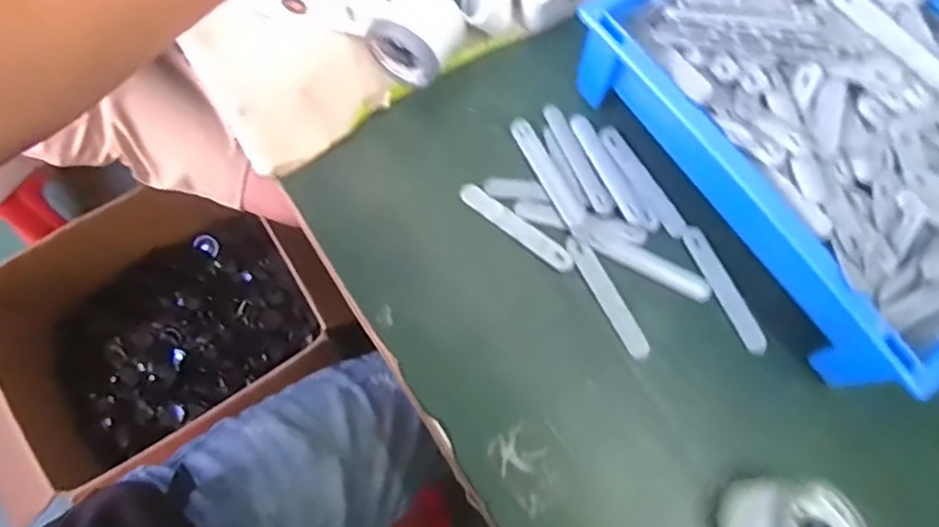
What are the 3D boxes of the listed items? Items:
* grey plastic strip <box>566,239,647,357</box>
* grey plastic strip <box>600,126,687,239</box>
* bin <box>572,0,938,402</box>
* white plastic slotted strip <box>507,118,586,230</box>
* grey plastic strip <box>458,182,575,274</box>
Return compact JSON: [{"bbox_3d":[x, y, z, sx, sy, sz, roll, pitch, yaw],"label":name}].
[{"bbox_3d":[0.097,0.023,0.451,0.015,0.004,0.095,-27,77,-8],"label":"grey plastic strip"},{"bbox_3d":[0.126,-0.060,0.476,0.018,0.004,0.097,-31,77,-8],"label":"grey plastic strip"},{"bbox_3d":[0.245,-0.095,0.439,0.203,0.095,0.304,-34,77,-9],"label":"bin"},{"bbox_3d":[0.058,-0.068,0.475,0.017,0.004,0.094,-27,76,-7],"label":"white plastic slotted strip"},{"bbox_3d":[0.034,-0.026,0.463,0.095,0.004,0.017,37,78,9],"label":"grey plastic strip"}]

